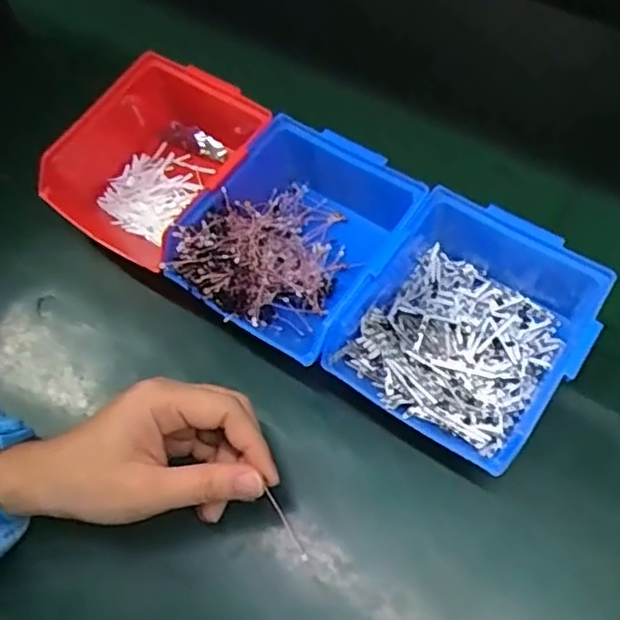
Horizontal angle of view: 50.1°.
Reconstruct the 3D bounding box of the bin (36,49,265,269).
[{"bbox_3d":[-0.114,-0.110,0.502,0.119,0.076,0.150,35,70,19],"label":"bin"}]

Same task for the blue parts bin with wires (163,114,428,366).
[{"bbox_3d":[-0.003,-0.047,0.455,0.126,0.081,0.160,36,70,19],"label":"blue parts bin with wires"}]

